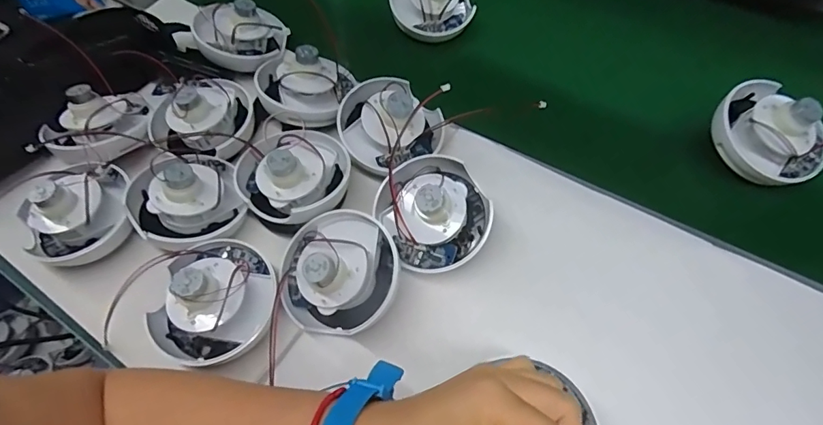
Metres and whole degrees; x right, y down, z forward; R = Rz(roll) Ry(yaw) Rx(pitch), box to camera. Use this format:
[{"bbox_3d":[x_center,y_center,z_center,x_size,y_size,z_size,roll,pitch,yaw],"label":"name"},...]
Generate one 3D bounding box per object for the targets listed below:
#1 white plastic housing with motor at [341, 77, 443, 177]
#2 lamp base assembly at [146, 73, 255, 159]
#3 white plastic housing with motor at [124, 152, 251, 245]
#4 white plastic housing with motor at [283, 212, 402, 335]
[{"bbox_3d":[-0.024,-0.090,0.468,0.092,0.070,0.098,-1,58,2],"label":"white plastic housing with motor"},{"bbox_3d":[-0.225,-0.111,0.476,0.110,0.043,0.105,-23,60,-11],"label":"lamp base assembly"},{"bbox_3d":[-0.205,-0.018,0.424,0.095,0.052,0.097,-1,58,2],"label":"white plastic housing with motor"},{"bbox_3d":[-0.065,0.046,0.401,0.100,0.074,0.090,-23,60,-10],"label":"white plastic housing with motor"}]

